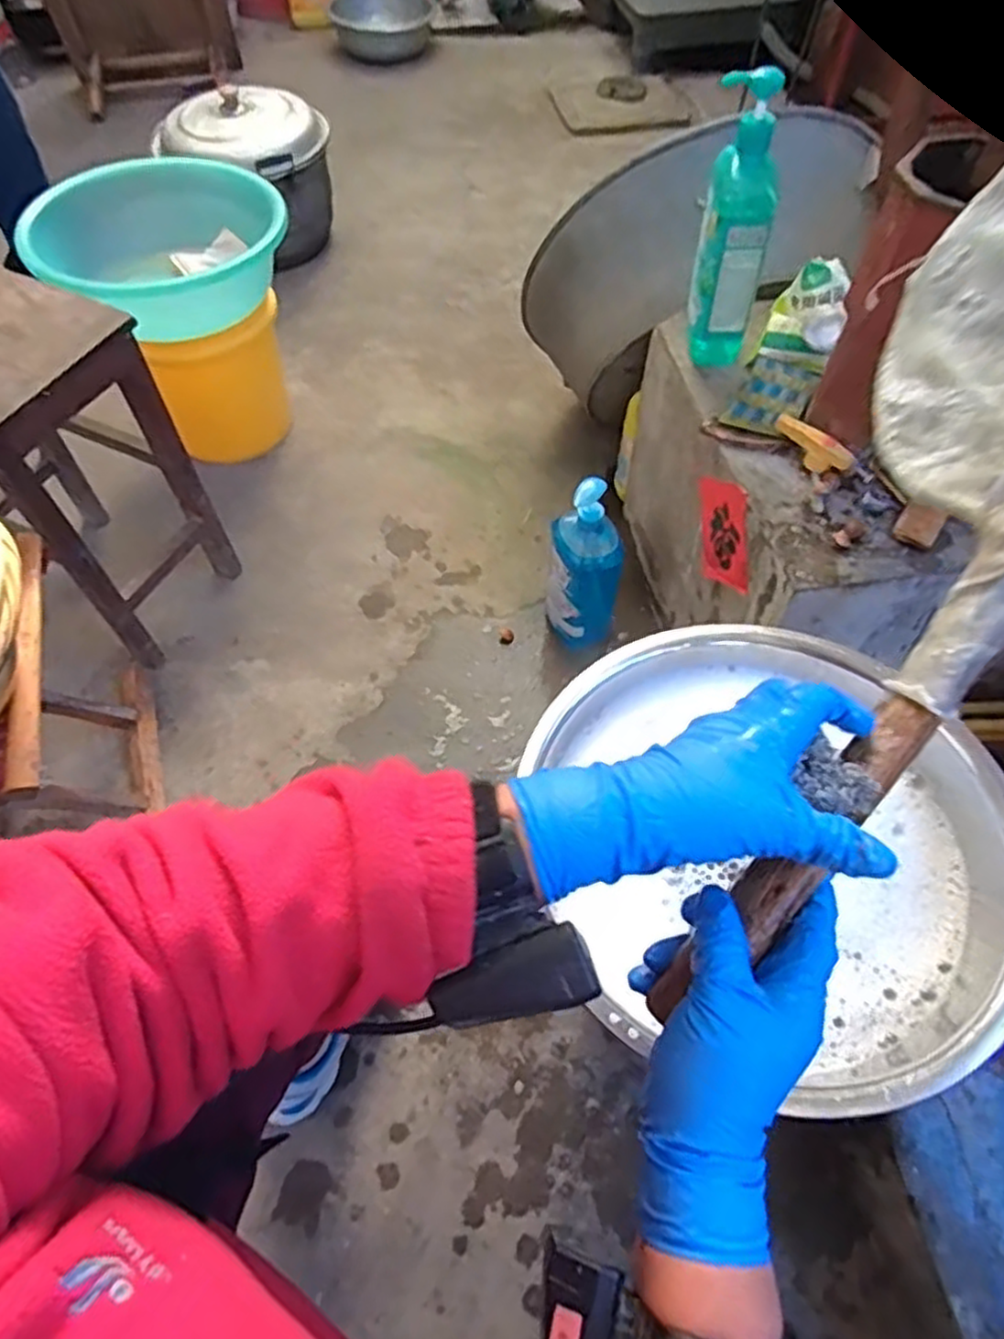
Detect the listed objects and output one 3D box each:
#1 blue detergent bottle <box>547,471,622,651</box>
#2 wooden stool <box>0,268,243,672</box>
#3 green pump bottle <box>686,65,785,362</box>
[{"bbox_3d":[0.117,-0.135,1.026,0.098,0.282,0.100,-1,59,2],"label":"blue detergent bottle"},{"bbox_3d":[-0.601,-0.256,0.983,0.310,0.448,0.235,24,63,16],"label":"wooden stool"},{"bbox_3d":[0.255,-0.479,0.798,0.074,0.271,0.076,10,60,9],"label":"green pump bottle"}]

